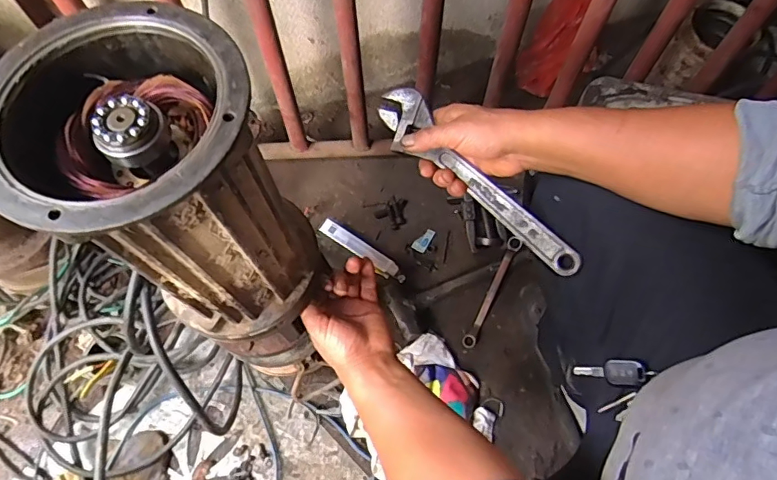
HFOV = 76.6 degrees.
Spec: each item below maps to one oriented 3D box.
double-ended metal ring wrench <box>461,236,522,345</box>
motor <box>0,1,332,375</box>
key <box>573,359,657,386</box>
[{"bbox_3d":[0.187,0.091,0.881,0.024,0.017,0.217,25,80,12],"label":"double-ended metal ring wrench"},{"bbox_3d":[-0.168,-0.028,0.420,0.161,0.265,0.159,31,70,14],"label":"motor"},{"bbox_3d":[0.235,0.138,0.517,0.079,0.009,0.024,-12,56,43],"label":"key"}]

